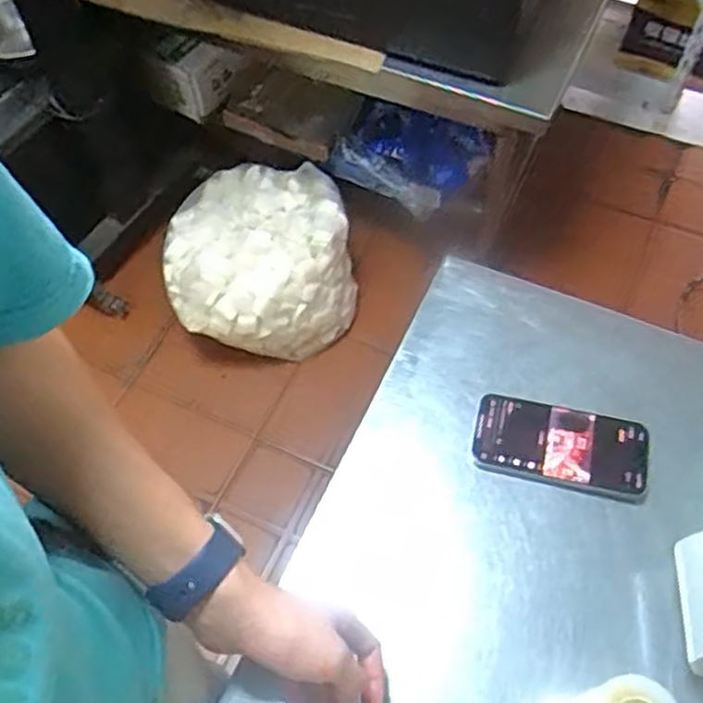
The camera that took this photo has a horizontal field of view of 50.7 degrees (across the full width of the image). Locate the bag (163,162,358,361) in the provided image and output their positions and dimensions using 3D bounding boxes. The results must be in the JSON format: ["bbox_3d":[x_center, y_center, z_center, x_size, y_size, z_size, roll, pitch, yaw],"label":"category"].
[{"bbox_3d":[-0.198,-0.182,1.574,0.385,0.245,0.367,-15,60,-8],"label":"bag"}]

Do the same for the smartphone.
[{"bbox_3d":[0.177,0.079,0.631,0.142,0.011,0.070,13,60,8],"label":"smartphone"}]

